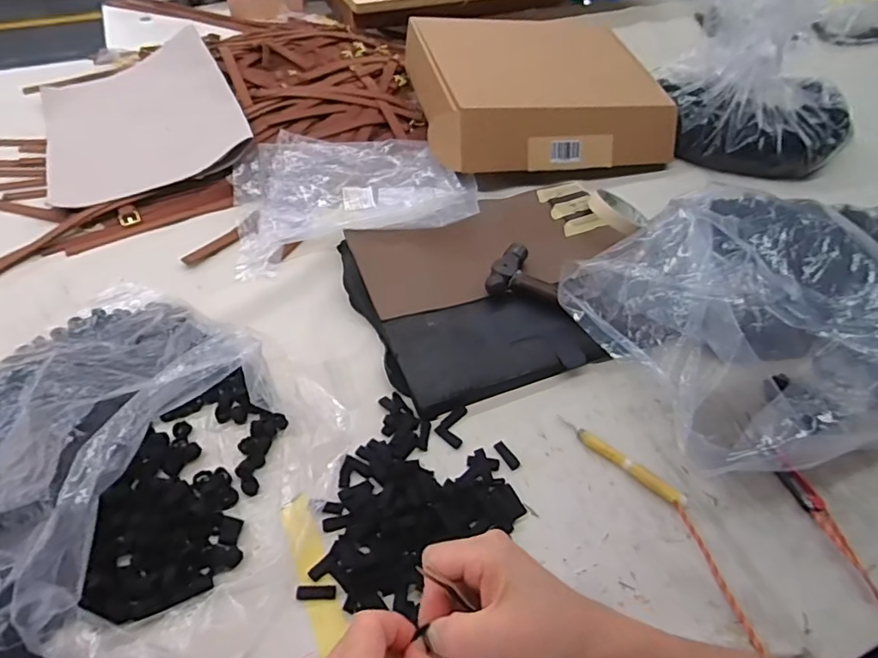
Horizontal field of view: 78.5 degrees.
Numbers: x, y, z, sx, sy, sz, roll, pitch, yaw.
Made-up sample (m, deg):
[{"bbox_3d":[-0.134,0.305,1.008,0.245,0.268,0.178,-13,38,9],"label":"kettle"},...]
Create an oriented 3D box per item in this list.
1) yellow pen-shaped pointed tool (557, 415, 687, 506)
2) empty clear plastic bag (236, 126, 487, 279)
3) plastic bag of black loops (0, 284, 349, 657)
[{"bbox_3d":[0.166,0.120,0.492,0.123,0.017,0.012,34,56,23],"label":"yellow pen-shaped pointed tool"},{"bbox_3d":[-0.110,-0.192,0.704,0.307,0.054,0.234,-9,51,-11],"label":"empty clear plastic bag"},{"bbox_3d":[-0.266,0.081,0.430,0.351,0.132,0.320,16,51,10],"label":"plastic bag of black loops"}]

